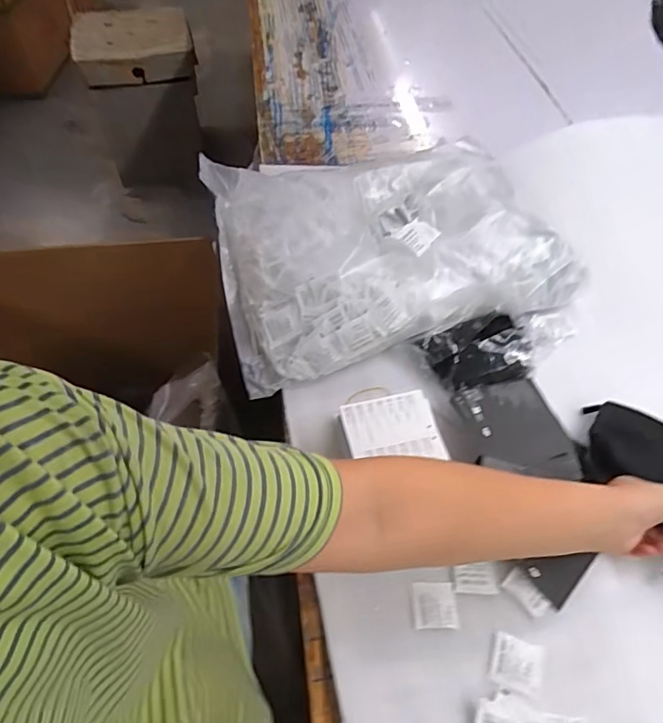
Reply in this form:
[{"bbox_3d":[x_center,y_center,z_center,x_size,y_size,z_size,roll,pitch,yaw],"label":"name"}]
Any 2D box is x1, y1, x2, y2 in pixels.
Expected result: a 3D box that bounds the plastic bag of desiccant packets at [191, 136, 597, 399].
[{"bbox_3d":[0.063,-0.169,0.709,0.450,0.085,0.347,-15,55,-14],"label":"plastic bag of desiccant packets"}]

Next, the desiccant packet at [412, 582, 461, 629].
[{"bbox_3d":[0.094,0.220,0.466,0.039,0.004,0.038,2,52,-2],"label":"desiccant packet"}]

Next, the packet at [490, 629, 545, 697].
[{"bbox_3d":[0.159,0.258,0.440,0.042,0.004,0.039,17,53,10],"label":"packet"}]

